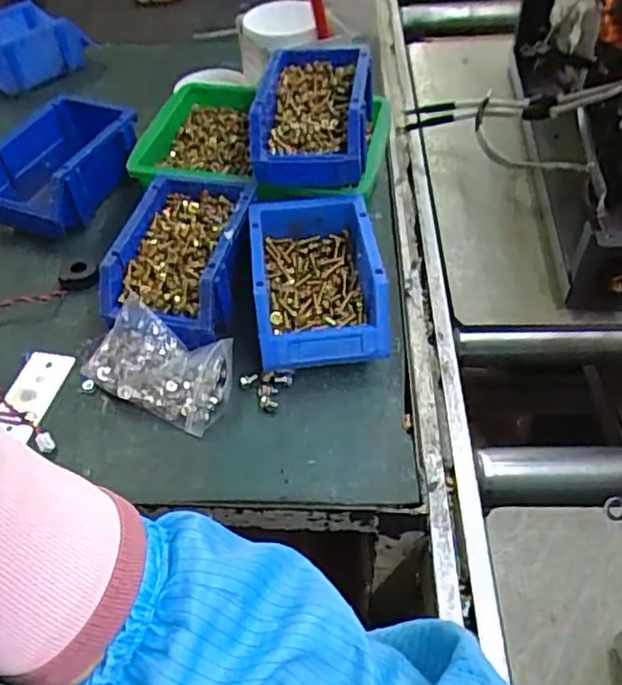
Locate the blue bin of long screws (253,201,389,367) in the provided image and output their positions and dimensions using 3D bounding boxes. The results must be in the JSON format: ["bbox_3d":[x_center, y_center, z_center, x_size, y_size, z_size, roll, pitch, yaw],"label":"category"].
[{"bbox_3d":[0.005,-0.054,0.569,0.111,0.079,0.160,-6,49,-2],"label":"blue bin of long screws"}]

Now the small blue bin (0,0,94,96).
[{"bbox_3d":[-0.408,-0.428,0.903,0.163,0.079,0.126,-25,52,-18],"label":"small blue bin"}]

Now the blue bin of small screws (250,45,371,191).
[{"bbox_3d":[0.005,-0.236,0.646,0.112,0.068,0.187,3,49,6],"label":"blue bin of small screws"}]

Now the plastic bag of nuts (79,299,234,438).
[{"bbox_3d":[-0.126,0.018,0.531,0.118,0.055,0.073,19,53,19],"label":"plastic bag of nuts"}]

